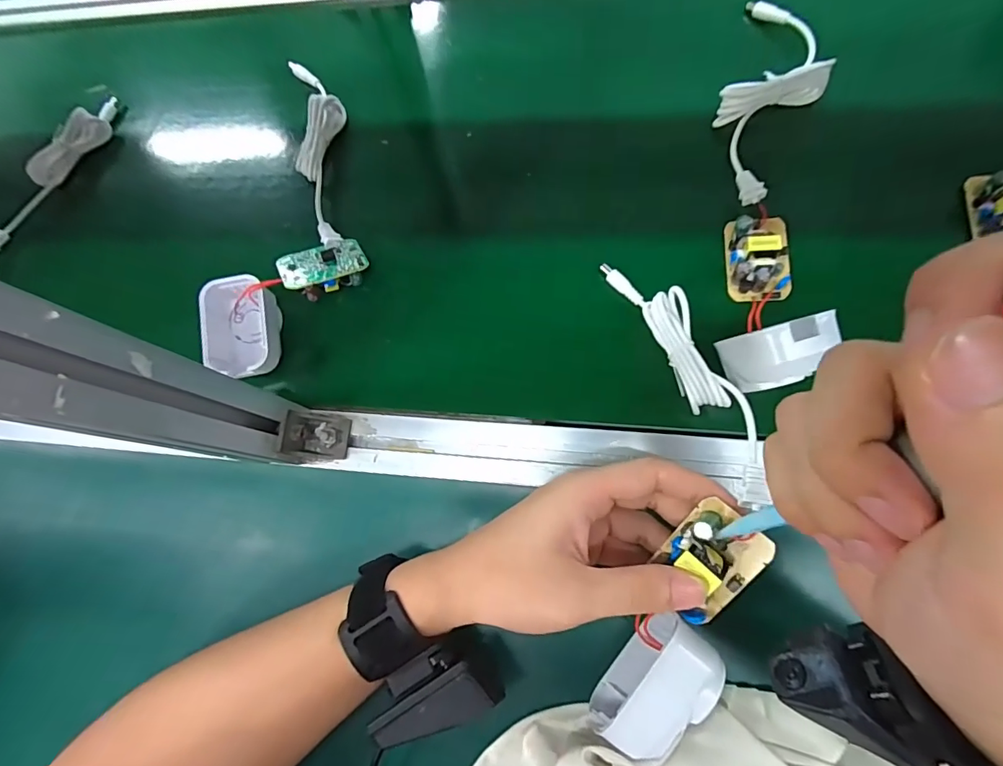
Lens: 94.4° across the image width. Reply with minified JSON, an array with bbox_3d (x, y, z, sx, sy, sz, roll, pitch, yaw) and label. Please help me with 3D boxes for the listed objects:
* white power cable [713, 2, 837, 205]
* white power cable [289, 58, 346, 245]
[{"bbox_3d":[0.199,-0.213,0.340,0.067,0.021,0.188,20,73,8],"label":"white power cable"},{"bbox_3d":[-0.152,-0.203,0.389,0.042,0.020,0.202,-12,71,-2],"label":"white power cable"}]

